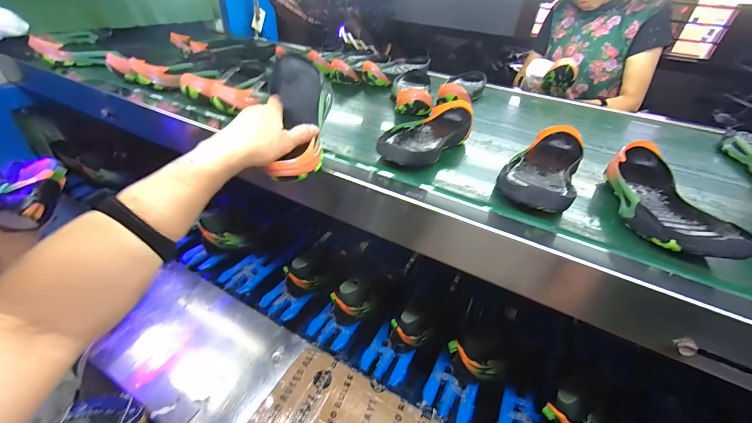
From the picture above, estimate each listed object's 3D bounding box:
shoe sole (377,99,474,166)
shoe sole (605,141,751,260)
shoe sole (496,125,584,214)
[{"bbox_3d":[0.085,-0.130,0.525,0.085,0.042,0.233,29,44,26],"label":"shoe sole"},{"bbox_3d":[0.378,-0.020,0.409,0.101,0.049,0.238,18,40,14],"label":"shoe sole"},{"bbox_3d":[0.244,-0.067,0.453,0.083,0.038,0.234,25,43,22],"label":"shoe sole"}]

